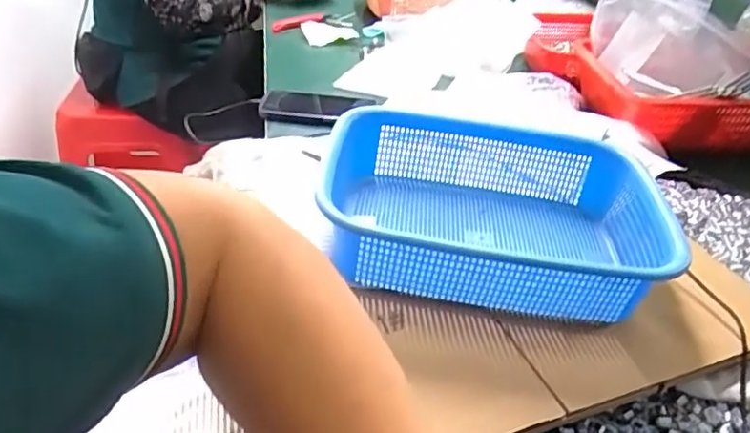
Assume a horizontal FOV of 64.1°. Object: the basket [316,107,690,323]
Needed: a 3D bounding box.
[{"bbox_3d":[0.097,-0.001,0.518,0.271,0.081,0.199,8,36,5],"label":"basket"}]

